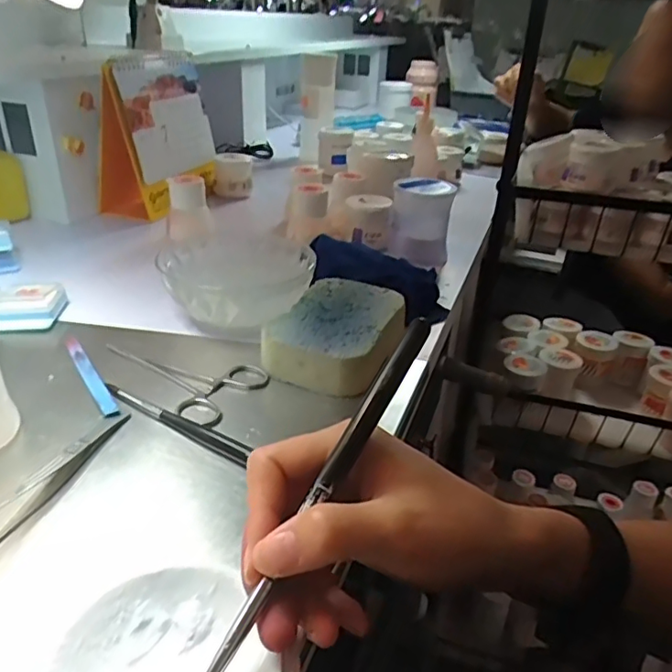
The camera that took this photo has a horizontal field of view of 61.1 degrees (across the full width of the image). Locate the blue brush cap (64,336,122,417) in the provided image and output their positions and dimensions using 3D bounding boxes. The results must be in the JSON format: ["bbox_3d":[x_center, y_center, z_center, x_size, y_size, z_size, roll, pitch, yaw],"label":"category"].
[{"bbox_3d":[-0.164,0.024,0.377,0.009,0.005,0.108,-17,36,-31],"label":"blue brush cap"}]

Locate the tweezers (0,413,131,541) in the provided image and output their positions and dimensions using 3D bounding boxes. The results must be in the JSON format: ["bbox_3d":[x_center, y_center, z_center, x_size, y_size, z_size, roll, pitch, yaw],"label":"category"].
[{"bbox_3d":[-0.148,0.071,0.293,0.016,0.010,0.118,11,31,14],"label":"tweezers"}]

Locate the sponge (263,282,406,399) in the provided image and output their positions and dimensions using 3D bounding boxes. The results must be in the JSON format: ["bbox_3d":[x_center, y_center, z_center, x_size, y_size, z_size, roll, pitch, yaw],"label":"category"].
[{"bbox_3d":[0.006,-0.002,0.407,0.079,0.033,0.112,14,32,19],"label":"sponge"}]

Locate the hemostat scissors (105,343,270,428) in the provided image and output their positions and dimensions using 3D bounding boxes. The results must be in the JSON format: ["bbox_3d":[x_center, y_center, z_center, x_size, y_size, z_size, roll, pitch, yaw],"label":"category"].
[{"bbox_3d":[-0.112,0.030,0.379,0.121,0.007,0.068,10,31,12],"label":"hemostat scissors"}]

